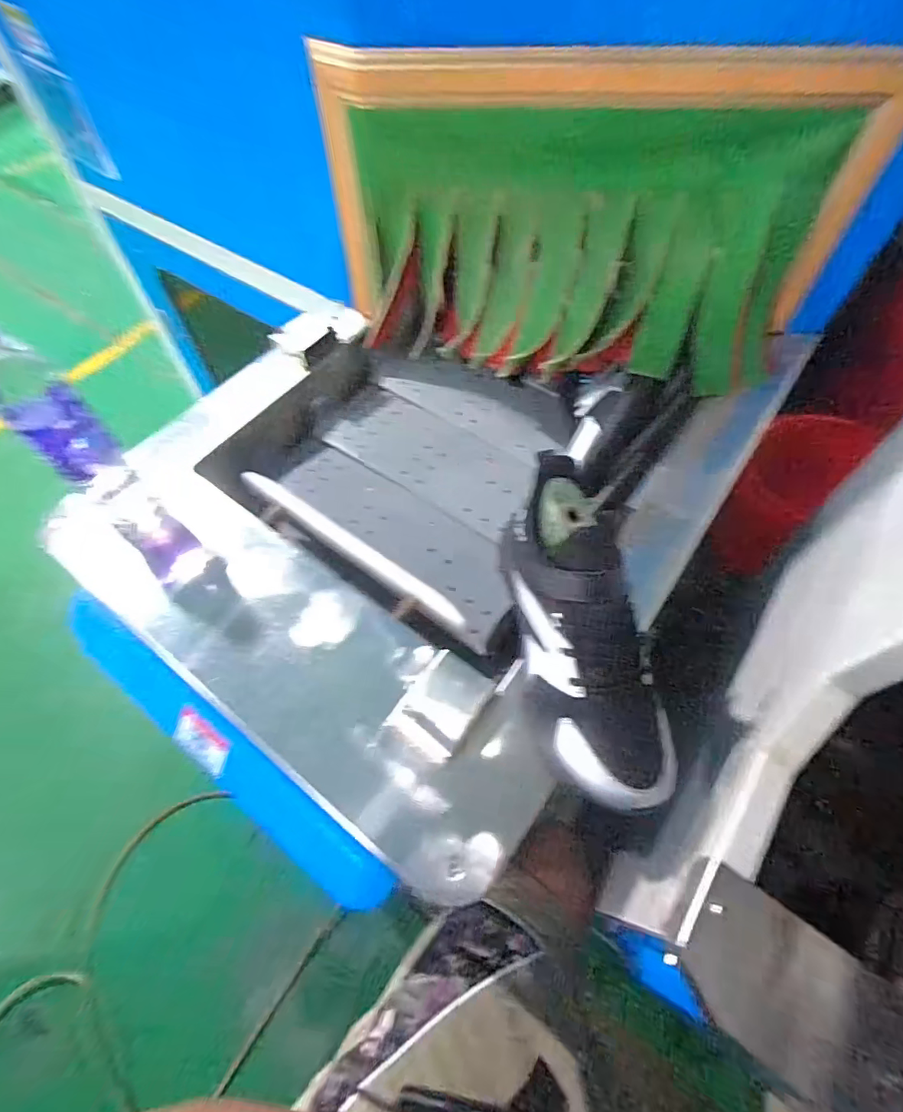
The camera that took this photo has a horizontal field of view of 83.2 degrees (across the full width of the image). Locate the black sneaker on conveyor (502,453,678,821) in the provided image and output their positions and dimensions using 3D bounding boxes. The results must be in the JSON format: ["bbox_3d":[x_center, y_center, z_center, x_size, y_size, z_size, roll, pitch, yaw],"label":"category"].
[{"bbox_3d":[0.103,0.055,0.424,0.089,0.102,0.283,-11,77,-5],"label":"black sneaker on conveyor"}]

